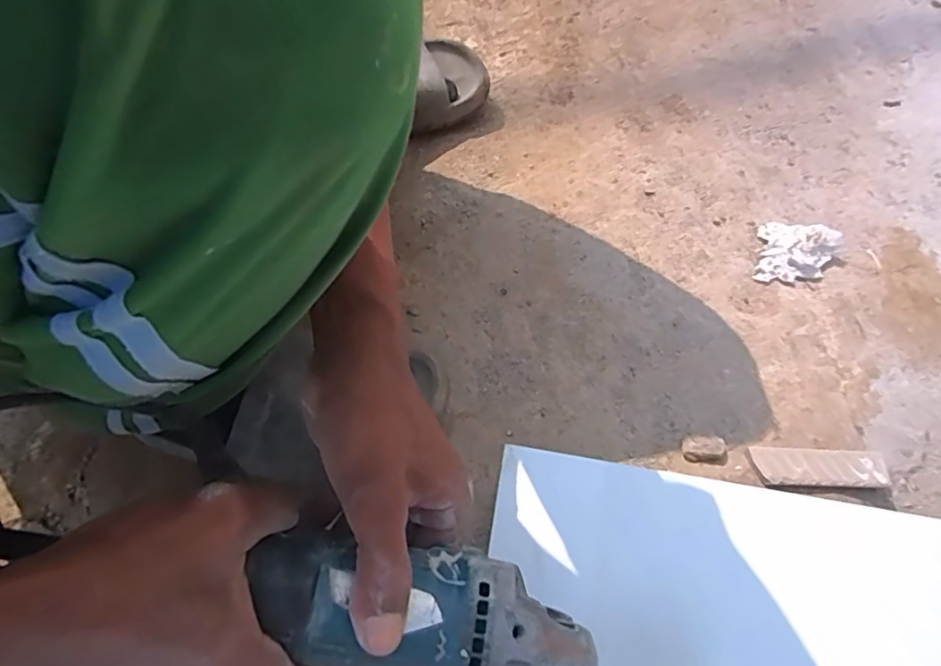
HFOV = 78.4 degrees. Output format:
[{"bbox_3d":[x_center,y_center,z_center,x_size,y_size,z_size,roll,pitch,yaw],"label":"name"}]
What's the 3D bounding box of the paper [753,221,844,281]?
[{"bbox_3d":[0.329,-0.083,0.586,0.070,0.024,0.067,22,62,12],"label":"paper"}]

